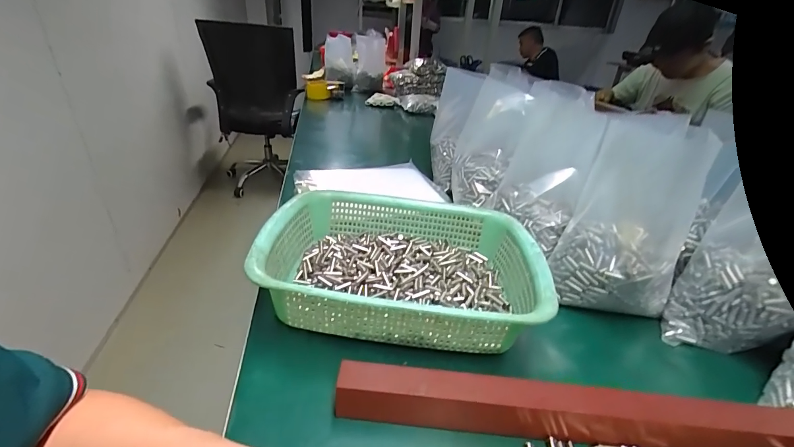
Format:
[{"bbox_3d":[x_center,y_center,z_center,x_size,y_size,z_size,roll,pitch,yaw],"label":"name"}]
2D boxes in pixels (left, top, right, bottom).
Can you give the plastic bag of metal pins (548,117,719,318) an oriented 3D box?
[{"bbox_3d":[0.271,-0.009,0.430,0.118,0.204,0.118,22,32,31],"label":"plastic bag of metal pins"}]

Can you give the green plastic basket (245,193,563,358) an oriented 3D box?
[{"bbox_3d":[0.007,0.046,0.423,0.294,0.073,0.219,5,27,1],"label":"green plastic basket"}]

